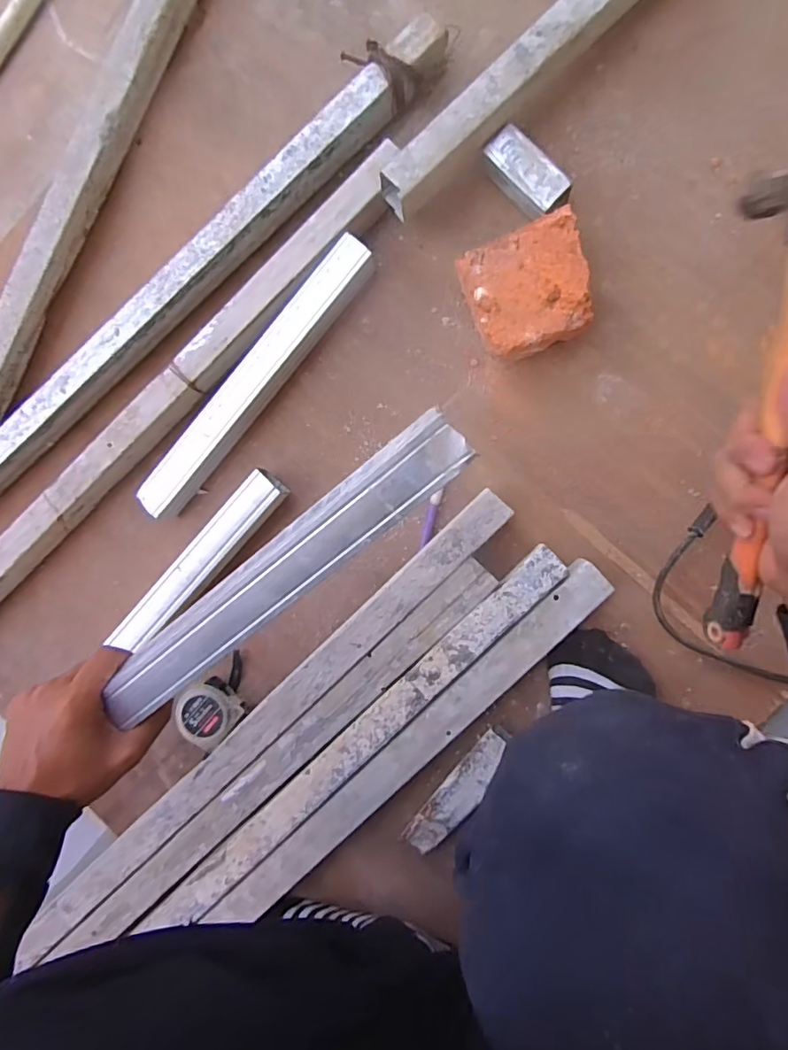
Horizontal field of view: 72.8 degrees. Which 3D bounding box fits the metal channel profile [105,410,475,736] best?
[{"bbox_3d":[-0.080,0.034,0.346,0.297,0.018,0.041,-38,86,14],"label":"metal channel profile"}]

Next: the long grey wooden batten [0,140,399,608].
[{"bbox_3d":[-0.254,-0.114,0.568,0.709,0.052,0.048,-43,85,7],"label":"long grey wooden batten"}]

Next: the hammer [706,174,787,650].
[{"bbox_3d":[0.203,-0.047,0.294,0.025,0.071,0.258,0,112,8],"label":"hammer"}]

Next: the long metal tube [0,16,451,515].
[{"bbox_3d":[-0.367,-0.125,0.582,1.078,0.058,0.063,-40,85,7],"label":"long metal tube"}]

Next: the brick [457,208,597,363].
[{"bbox_3d":[0.127,-0.219,0.514,0.108,0.053,0.106,-19,88,8],"label":"brick"}]

